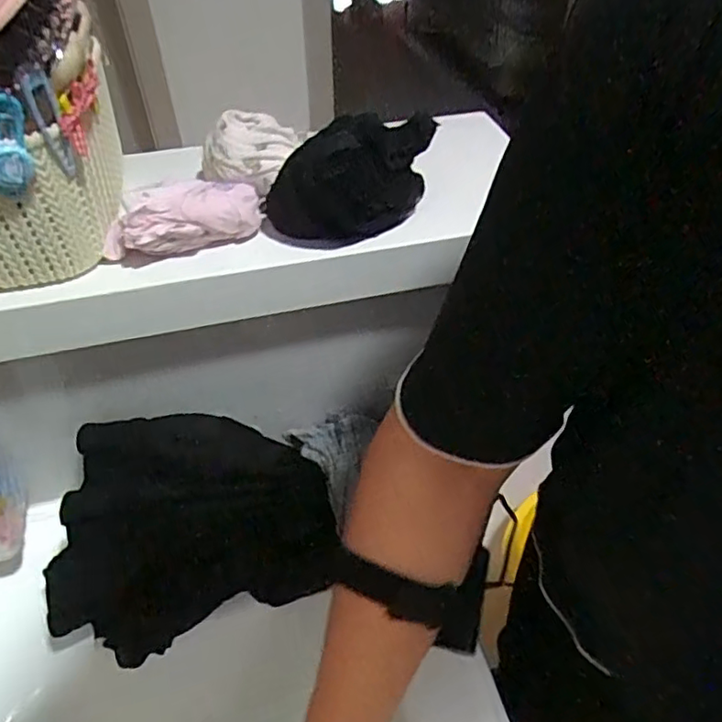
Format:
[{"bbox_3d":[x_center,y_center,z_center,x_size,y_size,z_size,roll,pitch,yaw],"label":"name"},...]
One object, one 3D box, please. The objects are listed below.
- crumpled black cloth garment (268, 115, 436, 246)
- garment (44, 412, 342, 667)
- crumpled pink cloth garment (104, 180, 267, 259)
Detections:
[{"bbox_3d":[-0.004,-0.130,0.425,0.129,0.062,0.053,-28,53,-25],"label":"crumpled black cloth garment"},{"bbox_3d":[-0.134,0.133,0.488,0.213,0.040,0.176,-5,85,-20],"label":"garment"},{"bbox_3d":[-0.116,-0.099,0.400,0.111,0.039,0.031,-24,51,-22],"label":"crumpled pink cloth garment"}]

